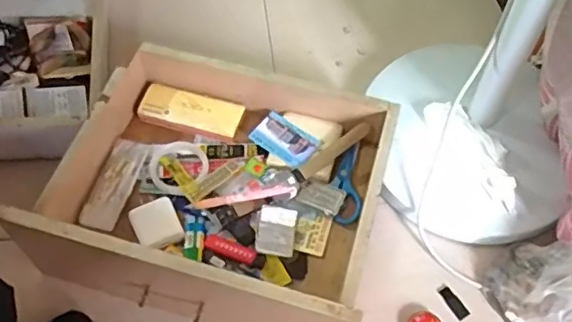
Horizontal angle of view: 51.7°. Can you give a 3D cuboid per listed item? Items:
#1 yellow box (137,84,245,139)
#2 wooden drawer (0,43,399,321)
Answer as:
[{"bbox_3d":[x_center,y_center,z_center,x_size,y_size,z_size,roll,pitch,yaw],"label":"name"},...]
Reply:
[{"bbox_3d":[-0.133,-0.069,0.820,0.138,0.021,0.048,14,58,6],"label":"yellow box"},{"bbox_3d":[-0.069,0.028,0.732,0.383,0.156,0.313,15,58,6],"label":"wooden drawer"}]

